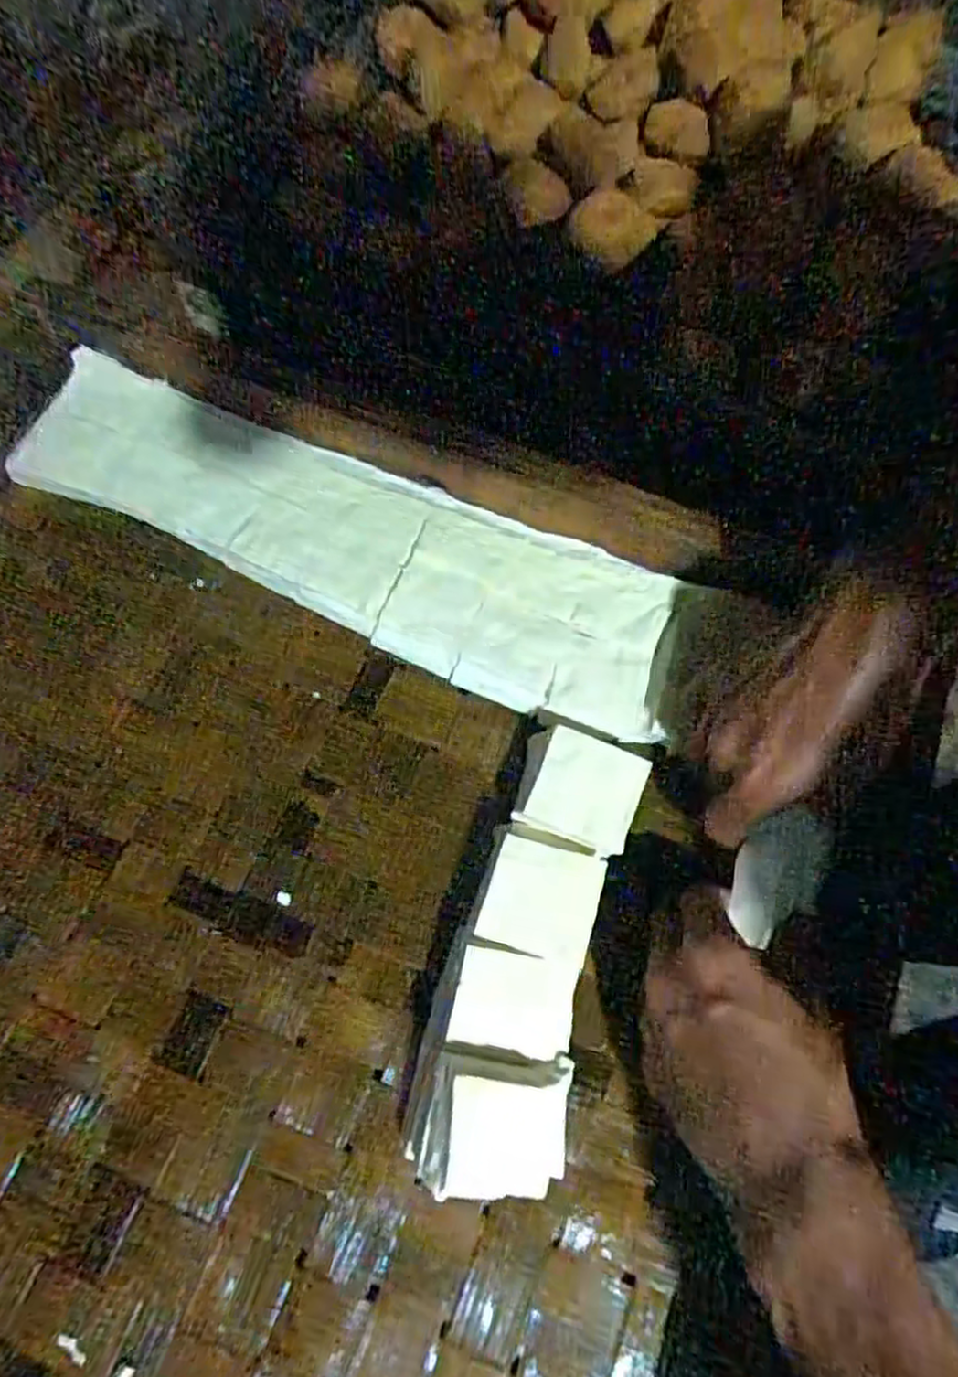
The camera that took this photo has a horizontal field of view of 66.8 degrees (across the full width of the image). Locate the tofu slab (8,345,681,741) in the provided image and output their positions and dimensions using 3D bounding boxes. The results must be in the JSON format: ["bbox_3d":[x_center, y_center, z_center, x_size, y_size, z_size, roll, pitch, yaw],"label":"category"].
[{"bbox_3d":[-0.089,-0.094,0.442,0.419,0.018,0.105,23,72,8],"label":"tofu slab"}]

